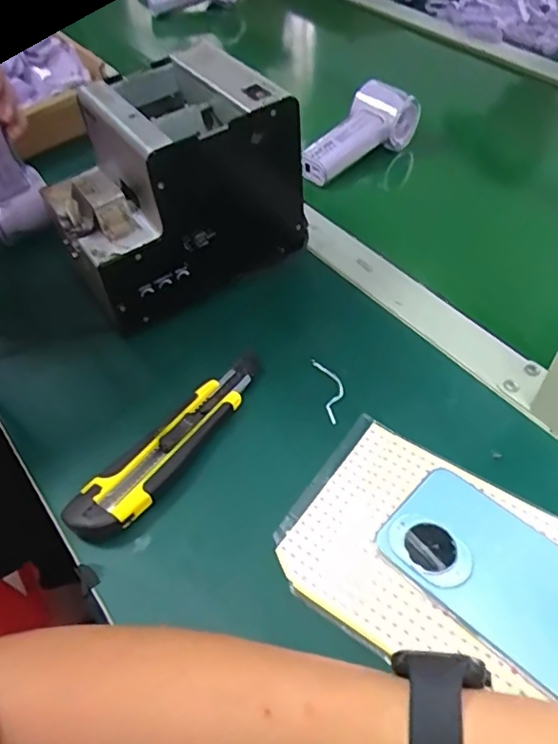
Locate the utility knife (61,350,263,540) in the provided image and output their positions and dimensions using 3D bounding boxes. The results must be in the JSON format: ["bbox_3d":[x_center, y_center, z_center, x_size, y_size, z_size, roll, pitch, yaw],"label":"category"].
[{"bbox_3d":[-0.068,0.047,0.408,0.034,0.017,0.175,31,58,25],"label":"utility knife"}]

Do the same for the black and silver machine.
[{"bbox_3d":[-0.090,-0.153,0.489,0.183,0.147,0.140,-31,55,-21],"label":"black and silver machine"}]

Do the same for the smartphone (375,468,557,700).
[{"bbox_3d":[0.138,0.121,0.335,0.155,0.014,0.076,36,60,28],"label":"smartphone"}]

